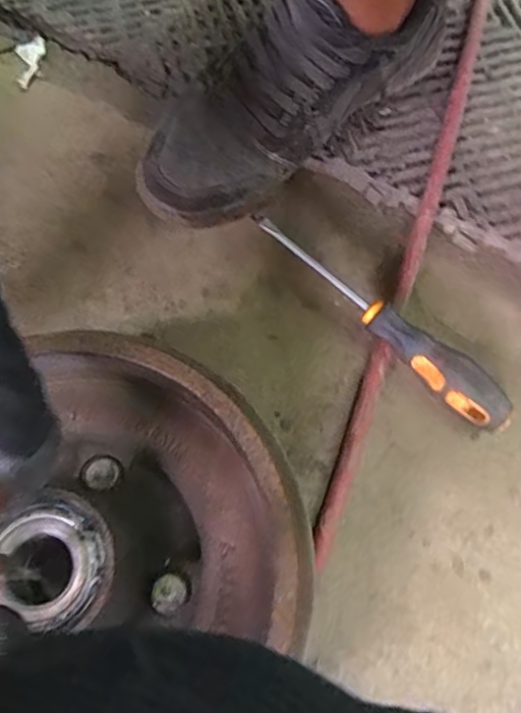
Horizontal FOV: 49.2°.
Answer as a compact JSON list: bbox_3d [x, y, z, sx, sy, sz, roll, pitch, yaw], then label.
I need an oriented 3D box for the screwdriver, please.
[{"bbox_3d":[0.075,-0.027,0.368,0.201,0.027,0.025,44,74,9],"label":"screwdriver"}]

